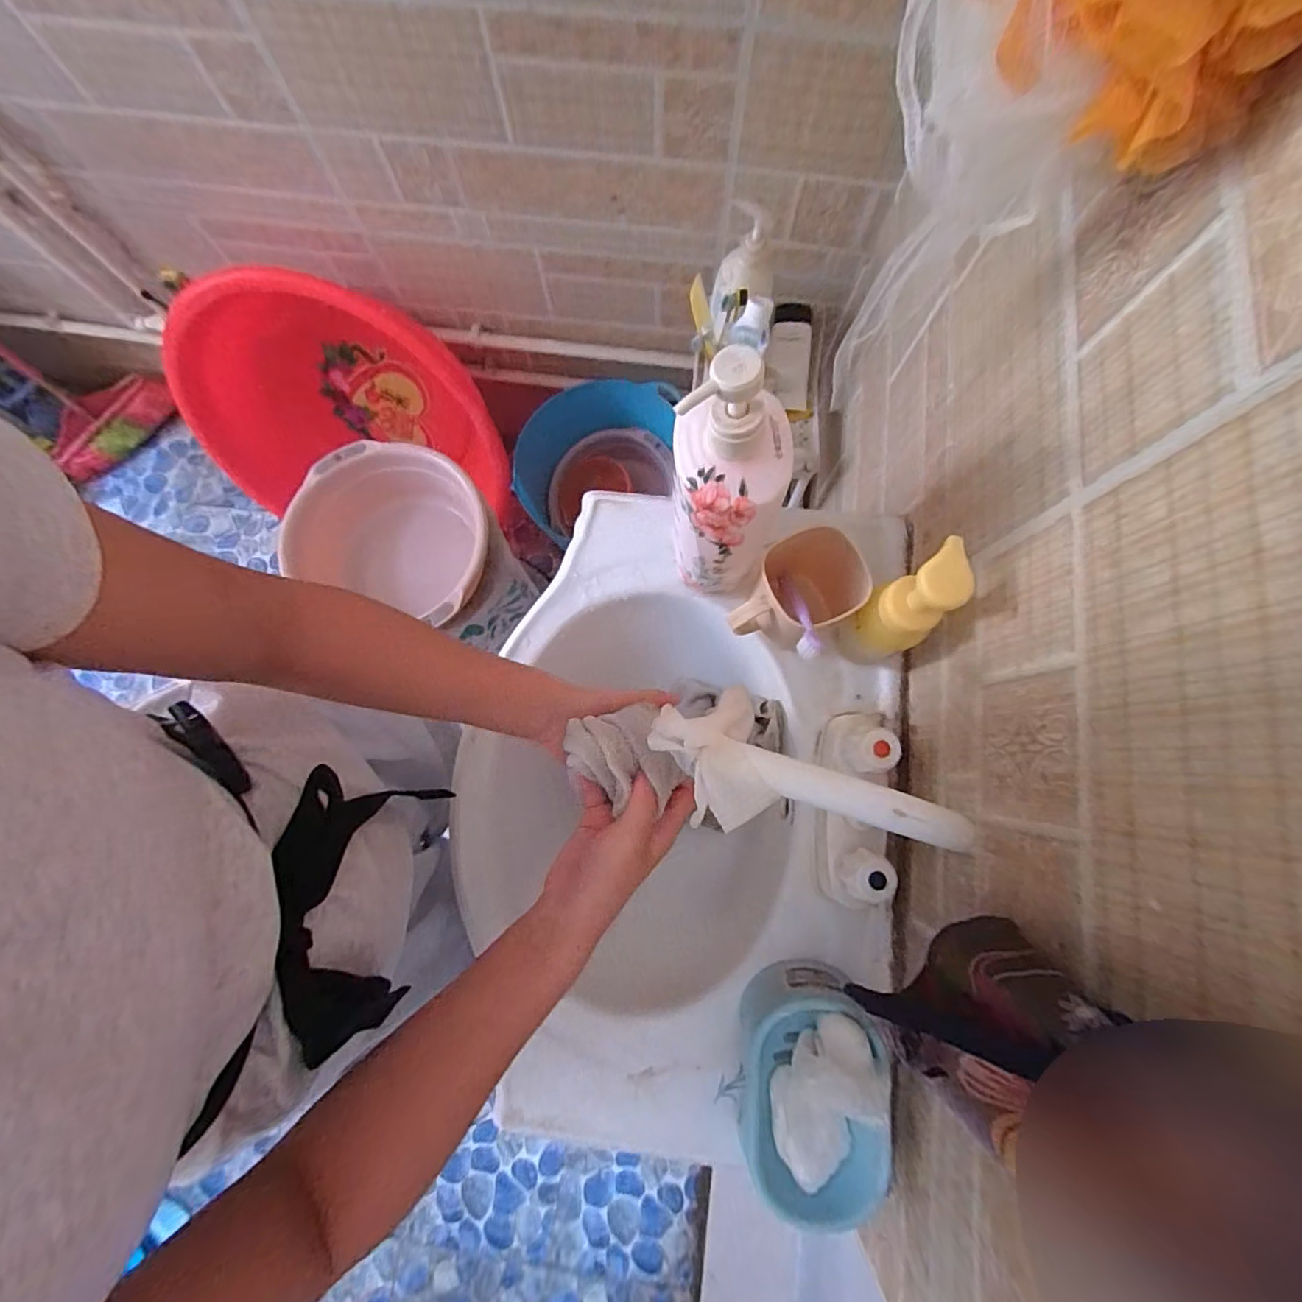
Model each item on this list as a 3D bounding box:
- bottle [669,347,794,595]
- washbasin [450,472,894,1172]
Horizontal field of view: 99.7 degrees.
[{"bbox_3d":[0.051,-0.111,0.397,0.082,0.217,0.068,4,79,1],"label":"bottle"},{"bbox_3d":[0.020,0.132,0.534,0.404,0.150,0.589,5,79,1],"label":"washbasin"}]

